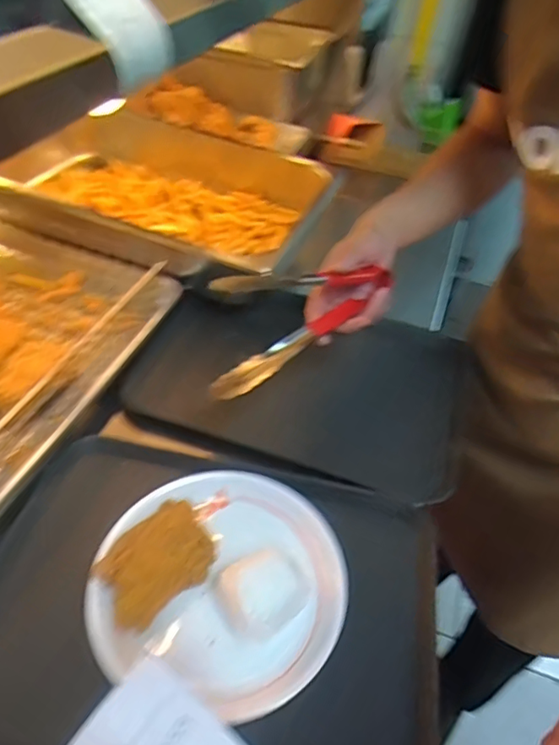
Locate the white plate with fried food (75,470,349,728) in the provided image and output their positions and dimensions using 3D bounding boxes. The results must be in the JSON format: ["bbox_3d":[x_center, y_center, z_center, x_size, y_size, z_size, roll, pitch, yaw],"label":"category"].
[{"bbox_3d":[-0.049,0.178,0.487,0.212,0.065,0.201,3,45,-3],"label":"white plate with fried food"}]

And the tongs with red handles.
[{"bbox_3d":[0.031,-0.069,0.530,0.236,0.116,0.032,-30,55,-31],"label":"tongs with red handles"}]

